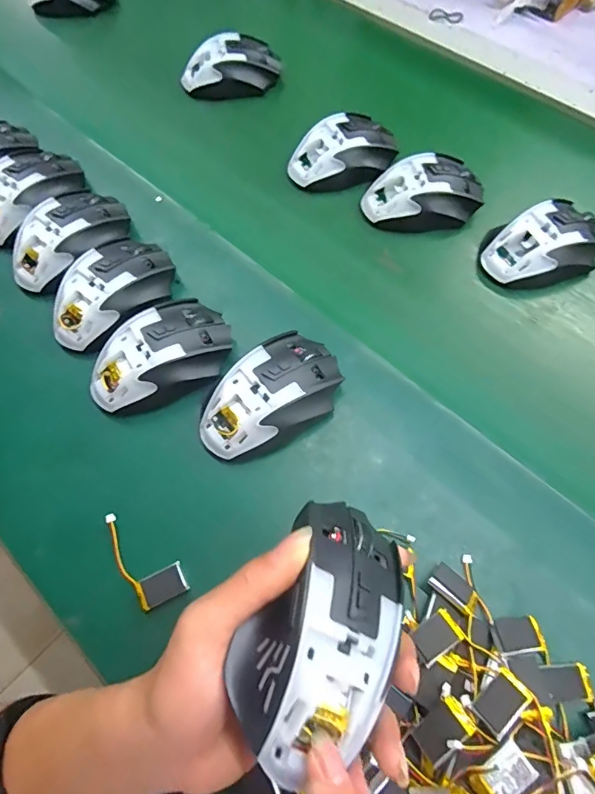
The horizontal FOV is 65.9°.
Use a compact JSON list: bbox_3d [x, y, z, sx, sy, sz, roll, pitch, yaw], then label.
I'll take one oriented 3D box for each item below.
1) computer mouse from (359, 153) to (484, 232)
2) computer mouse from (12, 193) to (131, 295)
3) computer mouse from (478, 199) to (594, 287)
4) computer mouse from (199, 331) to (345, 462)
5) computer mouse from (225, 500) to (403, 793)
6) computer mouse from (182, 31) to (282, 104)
[{"bbox_3d":[0.121,-0.197,0.444,0.110,0.035,0.061,-13,65,-5],"label":"computer mouse"},{"bbox_3d":[-0.208,-0.144,0.420,0.117,0.037,0.077,-38,71,-15],"label":"computer mouse"},{"bbox_3d":[0.222,-0.139,0.416,0.103,0.035,0.071,-21,65,-9],"label":"computer mouse"},{"bbox_3d":[-0.022,-0.001,0.350,0.118,0.039,0.077,-41,71,-16],"label":"computer mouse"},{"bbox_3d":[0.012,0.103,0.205,0.062,0.041,0.107,24,68,11],"label":"computer mouse"},{"bbox_3d":[-0.078,-0.383,0.538,0.114,0.042,0.065,-22,66,-9],"label":"computer mouse"}]

